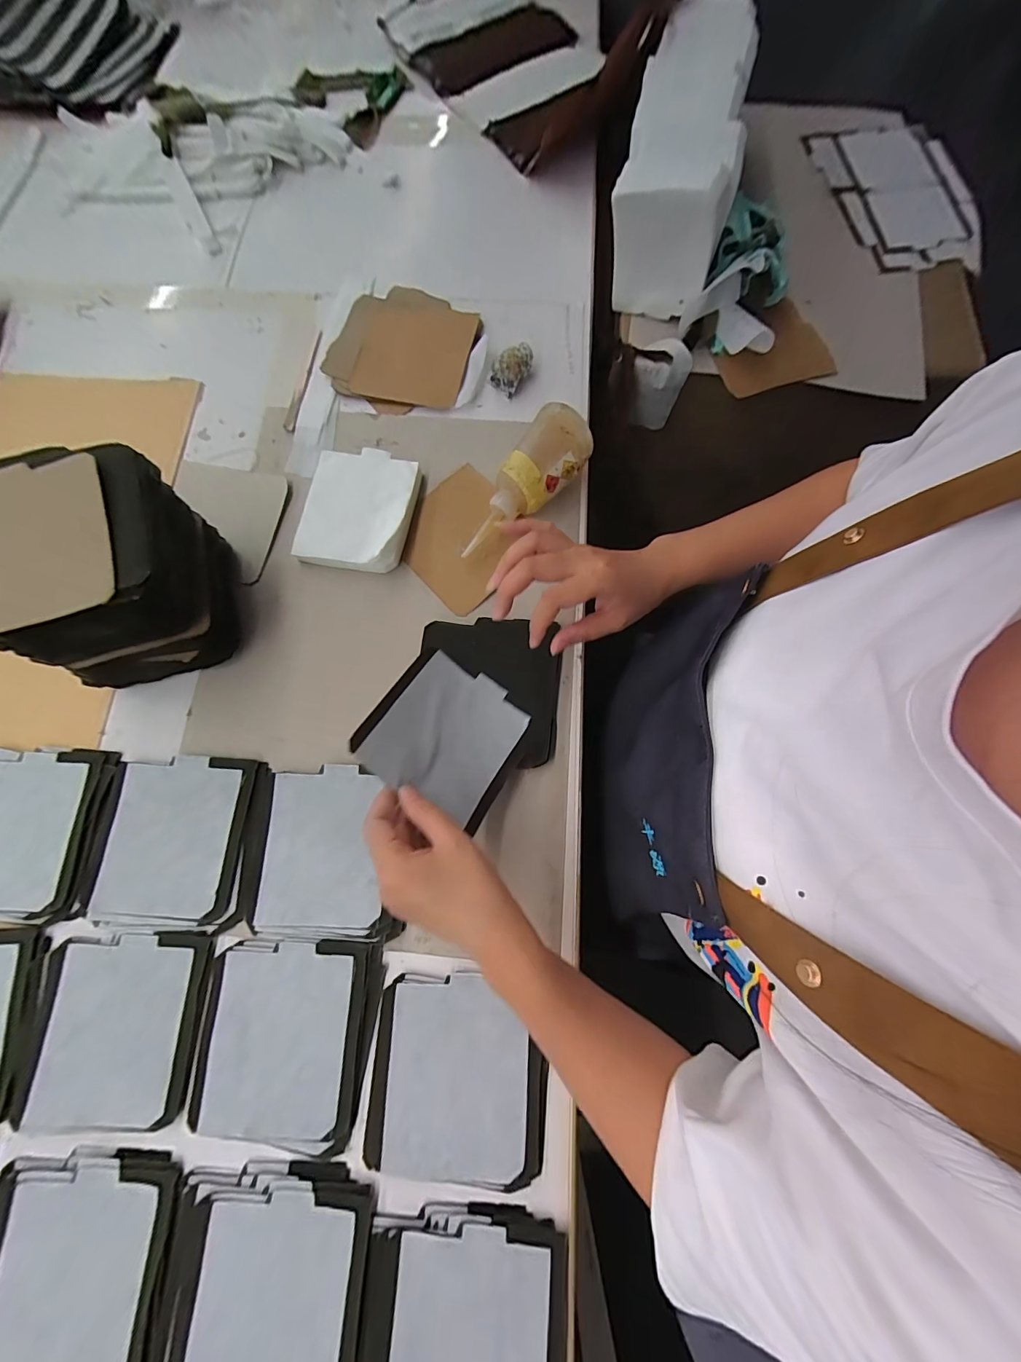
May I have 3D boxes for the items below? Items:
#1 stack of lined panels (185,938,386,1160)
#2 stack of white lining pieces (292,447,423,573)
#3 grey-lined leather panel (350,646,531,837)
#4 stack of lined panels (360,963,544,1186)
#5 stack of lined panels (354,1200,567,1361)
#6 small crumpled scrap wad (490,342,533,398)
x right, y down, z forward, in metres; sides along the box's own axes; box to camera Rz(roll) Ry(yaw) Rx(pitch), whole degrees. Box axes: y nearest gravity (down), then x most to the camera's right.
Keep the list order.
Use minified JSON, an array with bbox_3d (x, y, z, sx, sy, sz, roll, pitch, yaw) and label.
[{"bbox_3d":[-0.184,0.286,0.356,0.139,0.009,0.143,7,76,2],"label":"stack of lined panels"},{"bbox_3d":[-0.154,-0.180,0.453,0.108,0.025,0.128,9,76,3],"label":"stack of white lining pieces"},{"bbox_3d":[-0.049,0.042,0.367,0.120,0.014,0.125,41,52,-15],"label":"grey-lined leather panel"},{"bbox_3d":[-0.041,0.306,0.337,0.133,0.011,0.136,3,76,1],"label":"stack of lined panels"},{"bbox_3d":[-0.034,0.450,0.297,0.139,0.011,0.137,3,76,1],"label":"stack of lined panels"},{"bbox_3d":[0.003,-0.351,0.492,0.028,0.033,0.054,37,79,9],"label":"small crumpled scrap wad"}]

